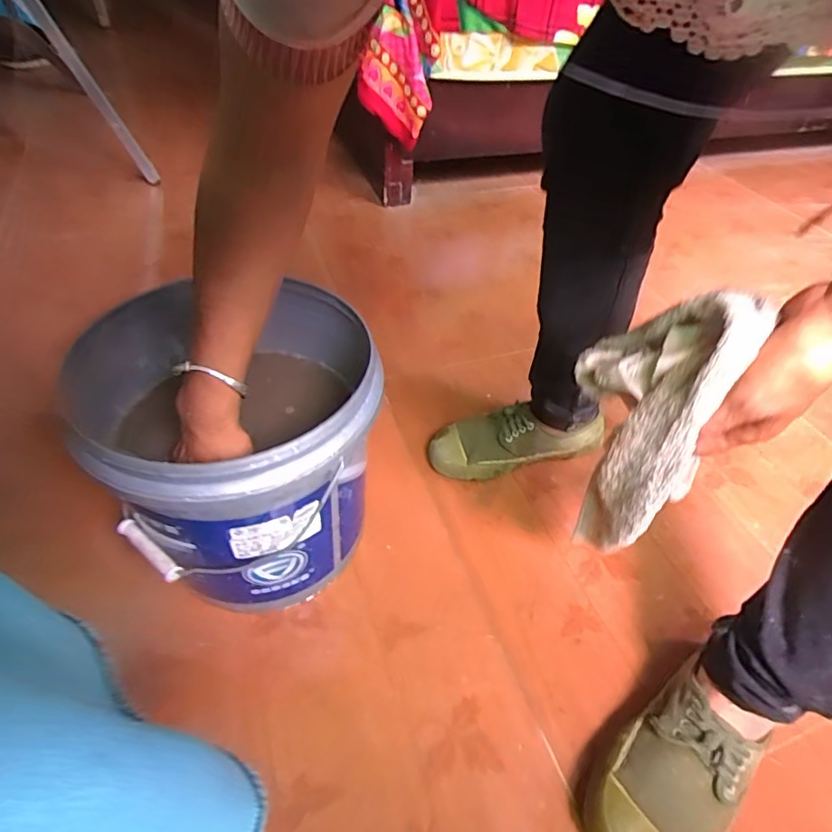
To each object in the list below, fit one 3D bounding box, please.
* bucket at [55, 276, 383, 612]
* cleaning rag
[{"bbox_3d":[-0.167,0.035,0.537,0.261,0.253,0.244,-1,47,1],"label":"bucket"},{"bbox_3d":[0.162,0.027,0.411,0.071,0.277,0.119,-7,45,-12],"label":"cleaning rag"}]

